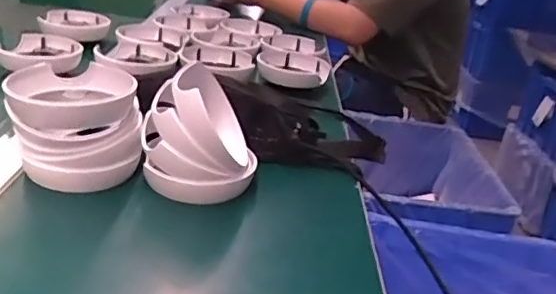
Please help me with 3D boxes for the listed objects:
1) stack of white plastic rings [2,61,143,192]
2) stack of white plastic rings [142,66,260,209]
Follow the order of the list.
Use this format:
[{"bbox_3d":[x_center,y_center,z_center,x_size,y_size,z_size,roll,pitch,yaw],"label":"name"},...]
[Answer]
[{"bbox_3d":[-0.202,-0.023,0.565,0.114,0.097,0.131,-2,25,-20],"label":"stack of white plastic rings"},{"bbox_3d":[-0.076,-0.017,0.560,0.110,0.109,0.116,5,23,-4],"label":"stack of white plastic rings"}]

